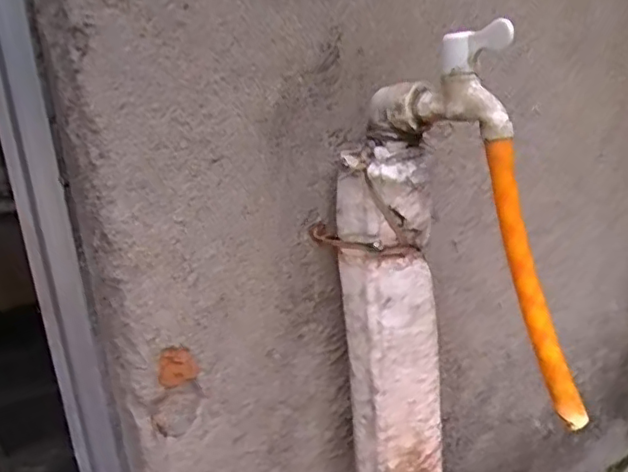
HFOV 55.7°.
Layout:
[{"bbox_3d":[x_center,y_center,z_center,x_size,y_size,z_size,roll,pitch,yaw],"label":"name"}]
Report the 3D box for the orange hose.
[{"bbox_3d":[0.155,0.034,0.424,0.015,0.205,0.020,-16,1,-32],"label":"orange hose"}]

